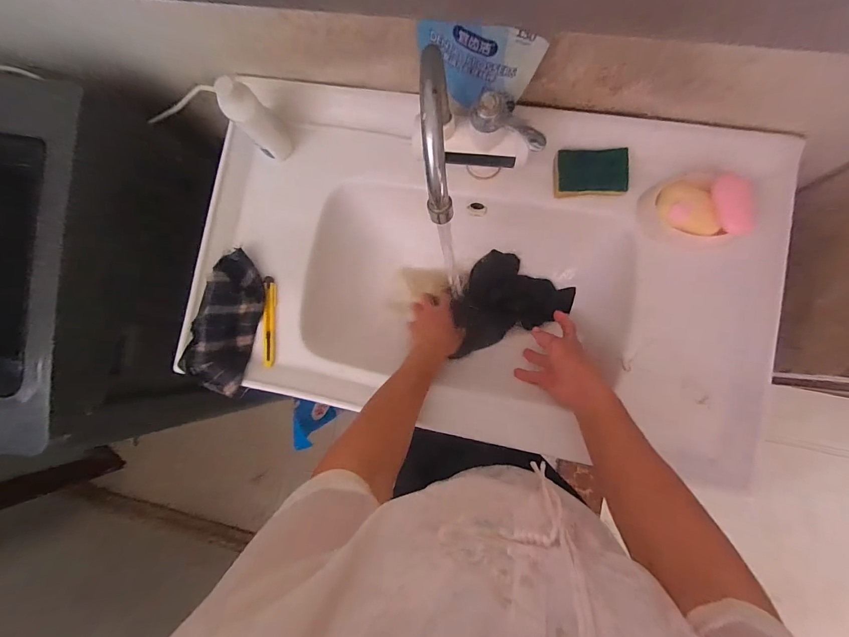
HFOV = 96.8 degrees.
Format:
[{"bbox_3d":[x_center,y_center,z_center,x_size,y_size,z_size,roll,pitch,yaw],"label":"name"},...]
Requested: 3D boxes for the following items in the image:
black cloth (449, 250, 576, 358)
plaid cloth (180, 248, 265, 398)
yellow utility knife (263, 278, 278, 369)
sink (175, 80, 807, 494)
[{"bbox_3d":[0.139,-0.042,0.651,0.201,0.031,0.142,-23,83,5],"label":"black cloth"},{"bbox_3d":[-0.302,0.003,0.578,0.101,0.050,0.212,12,87,8],"label":"plaid cloth"},{"bbox_3d":[-0.239,0.004,0.584,0.019,0.005,0.139,1,82,-19],"label":"yellow utility knife"},{"bbox_3d":[0.062,-0.077,0.612,0.822,0.160,0.484,11,87,8],"label":"sink"}]

